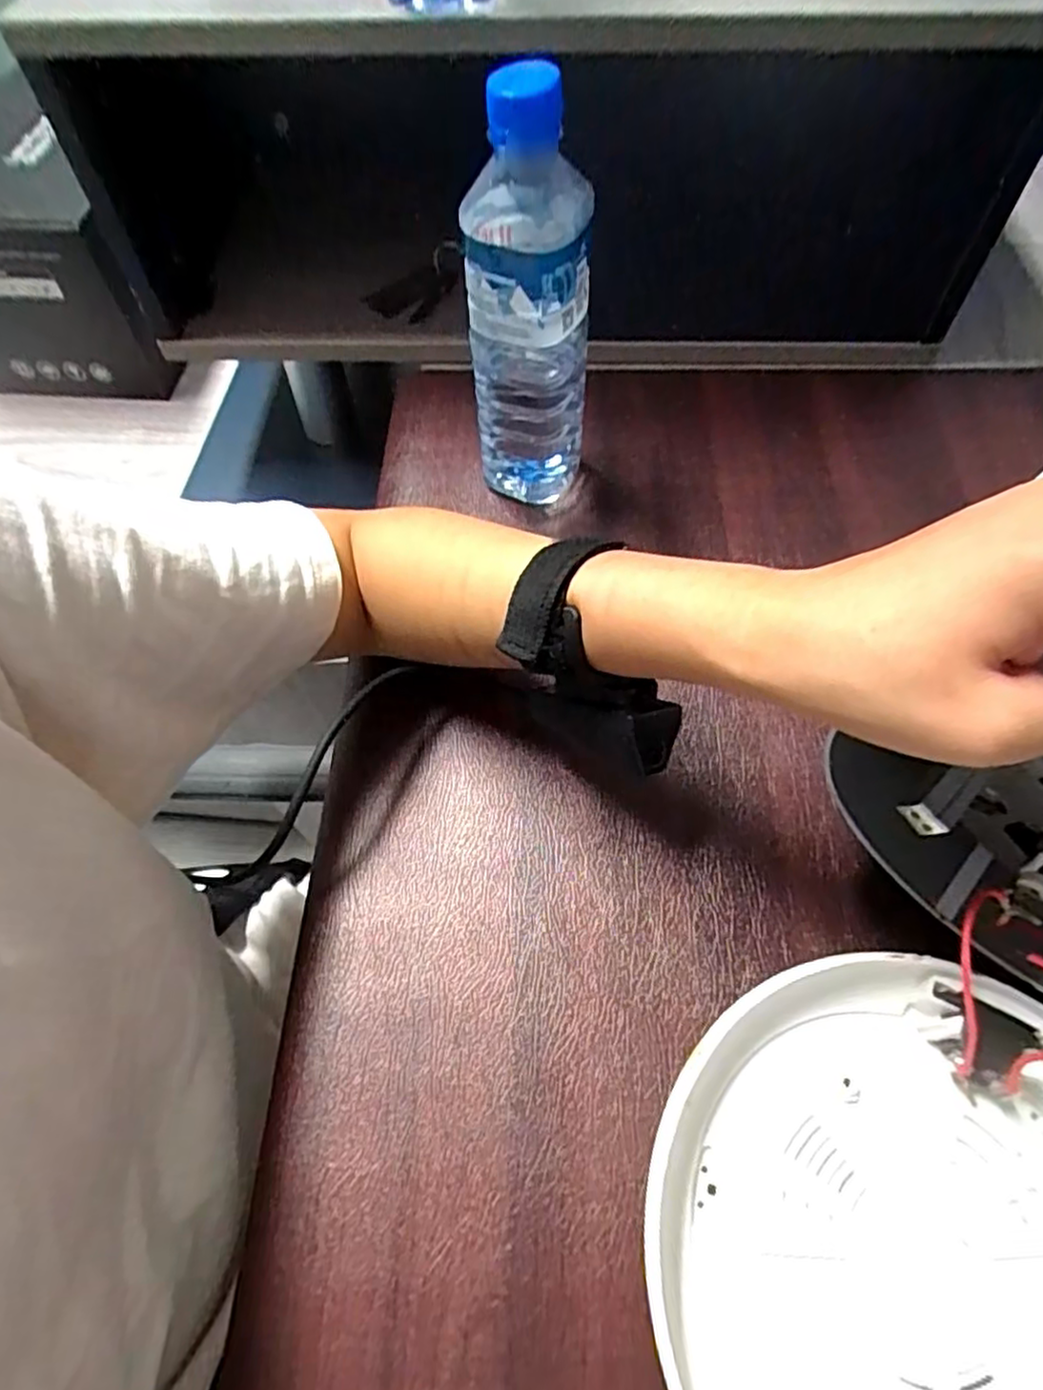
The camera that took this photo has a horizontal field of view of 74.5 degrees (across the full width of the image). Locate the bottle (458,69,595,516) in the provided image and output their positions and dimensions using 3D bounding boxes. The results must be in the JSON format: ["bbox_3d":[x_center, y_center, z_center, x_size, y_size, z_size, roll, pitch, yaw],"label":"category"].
[{"bbox_3d":[0.006,-0.206,0.380,0.067,0.206,0.070,5,60,3],"label":"bottle"}]

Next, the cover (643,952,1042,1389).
[{"bbox_3d":[0.144,0.197,0.253,0.199,0.034,0.175,-22,62,-13],"label":"cover"}]

